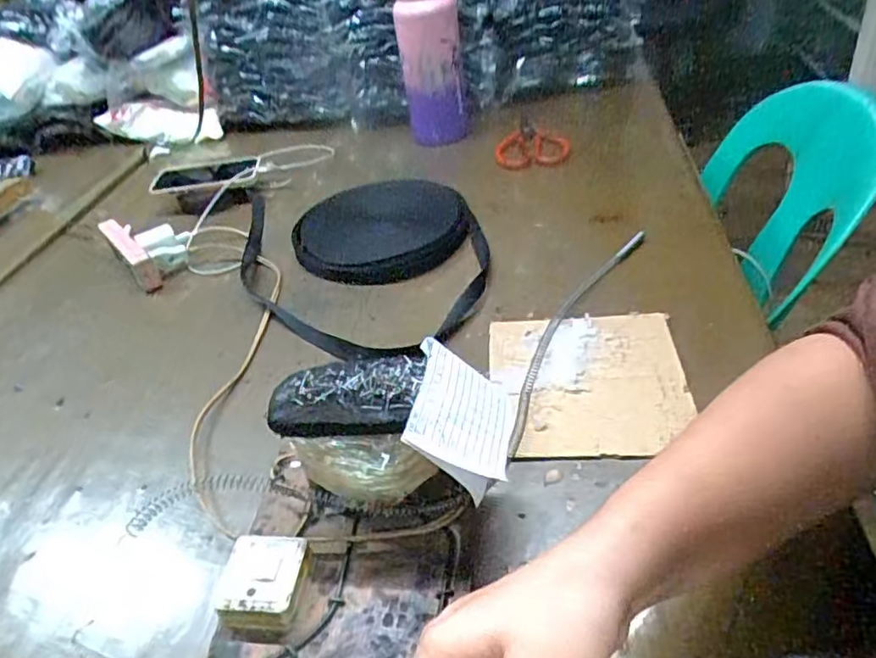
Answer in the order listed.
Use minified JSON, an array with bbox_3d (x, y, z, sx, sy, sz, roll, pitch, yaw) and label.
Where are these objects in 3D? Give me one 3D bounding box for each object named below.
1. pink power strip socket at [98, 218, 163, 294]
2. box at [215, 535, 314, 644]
[{"bbox_3d":[-0.360,-0.088,0.714,0.026,0.048,0.129,-30,46,-25],"label":"pink power strip socket"},{"bbox_3d":[-0.103,0.151,0.355,0.045,0.022,0.054,0,41,8],"label":"box"}]

